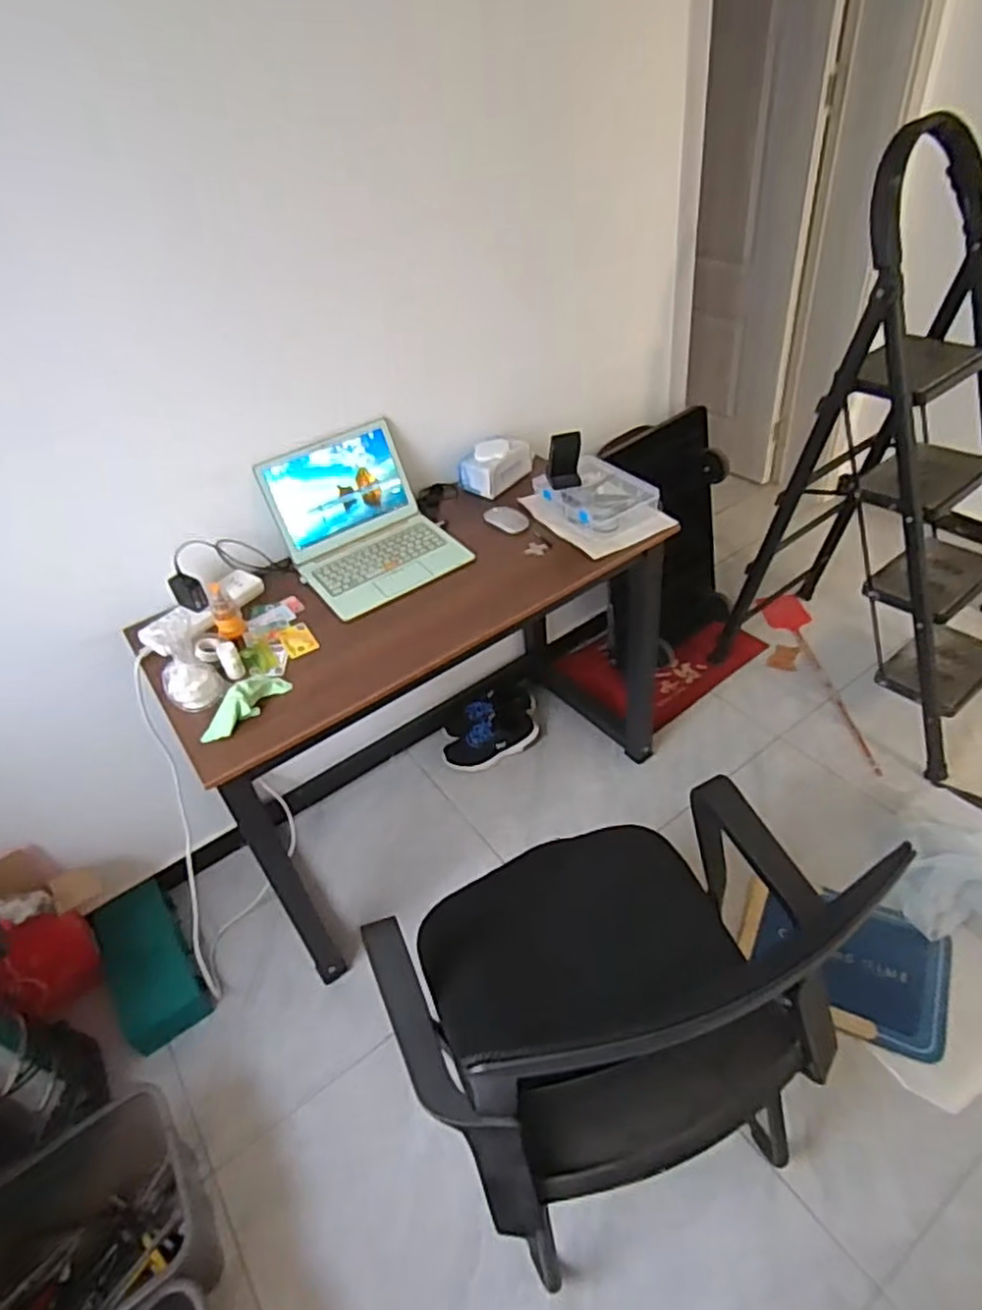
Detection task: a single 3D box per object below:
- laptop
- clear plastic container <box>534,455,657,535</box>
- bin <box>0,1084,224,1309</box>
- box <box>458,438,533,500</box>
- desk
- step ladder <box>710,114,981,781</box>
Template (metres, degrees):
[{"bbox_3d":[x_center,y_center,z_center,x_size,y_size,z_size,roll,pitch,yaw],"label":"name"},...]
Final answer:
[{"bbox_3d":[-0.248,-0.273,1.399,0.303,0.186,0.321,-26,46,-18],"label":"laptop"},{"bbox_3d":[0.221,-0.330,1.483,0.182,0.050,0.229,-28,47,-20],"label":"clear plastic container"},{"bbox_3d":[-0.700,0.966,1.141,0.480,0.201,0.345,-26,44,-19],"label":"bin"},{"bbox_3d":[0.008,-0.428,1.598,0.104,0.083,0.163,23,51,29],"label":"box"},{"bbox_3d":[-0.101,0.087,1.584,1.003,0.715,0.440,-29,47,-21],"label":"desk"},{"bbox_3d":[0.965,-0.407,1.608,0.494,1.222,0.662,-36,48,-28],"label":"step ladder"}]

